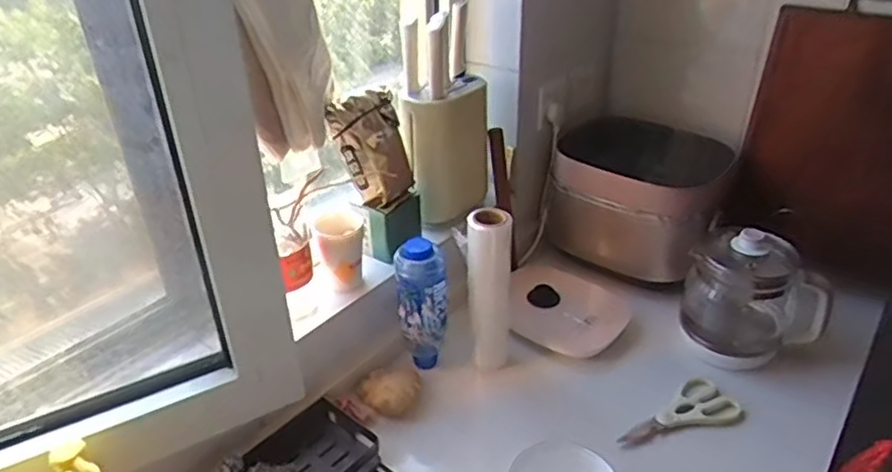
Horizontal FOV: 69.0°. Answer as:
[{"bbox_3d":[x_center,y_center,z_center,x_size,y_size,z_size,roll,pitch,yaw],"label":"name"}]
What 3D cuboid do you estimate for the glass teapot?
[{"bbox_3d":[0.466,0.089,0.976,0.183,0.176,0.137,18,36,30],"label":"glass teapot"}]

